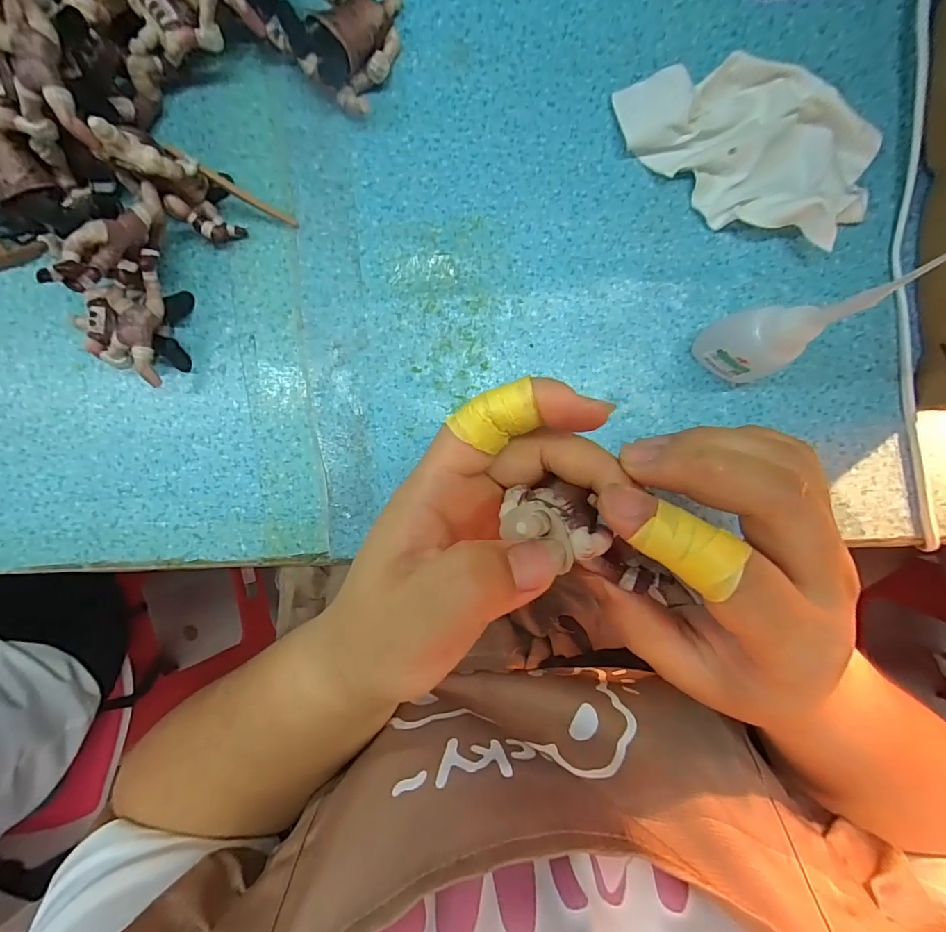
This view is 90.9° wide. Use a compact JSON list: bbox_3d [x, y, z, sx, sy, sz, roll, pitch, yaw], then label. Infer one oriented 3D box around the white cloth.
[{"bbox_3d":[0.132,-0.155,0.223,0.124,0.023,0.068,22,94,0],"label":"white cloth"}]

